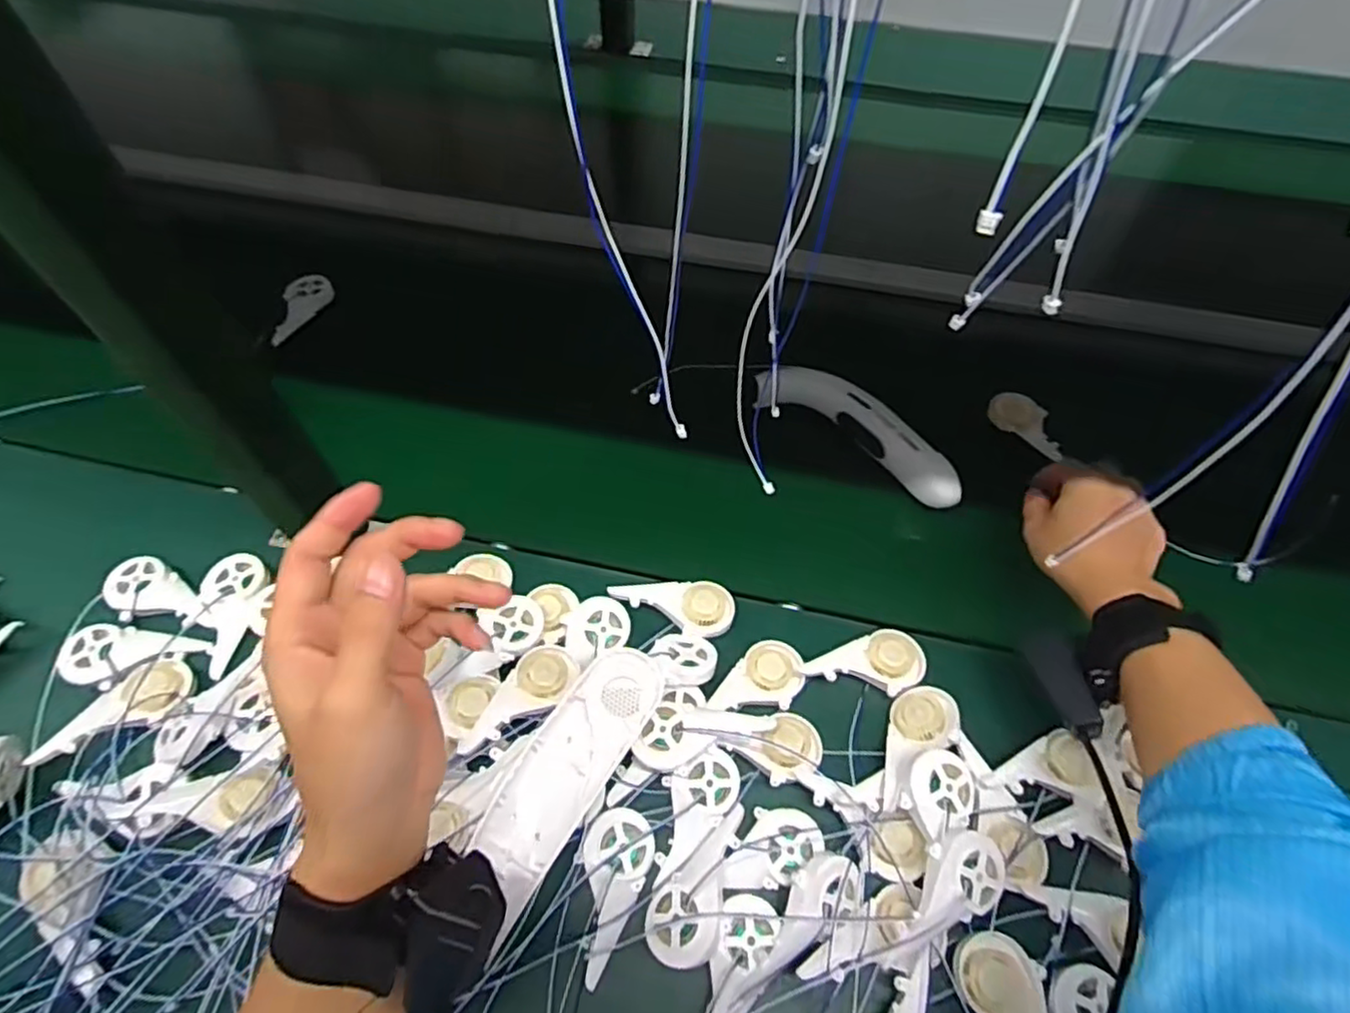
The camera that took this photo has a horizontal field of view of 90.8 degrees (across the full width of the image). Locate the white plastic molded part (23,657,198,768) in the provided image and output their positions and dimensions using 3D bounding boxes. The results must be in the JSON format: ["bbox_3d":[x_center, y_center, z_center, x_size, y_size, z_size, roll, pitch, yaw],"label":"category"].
[{"bbox_3d":[-0.378,0.133,0.451,0.088,0.031,0.052,-21,60,-13],"label":"white plastic molded part"}]

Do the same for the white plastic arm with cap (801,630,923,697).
[{"bbox_3d":[0.141,0.119,0.484,0.084,0.015,0.046,-22,61,-14],"label":"white plastic arm with cap"}]

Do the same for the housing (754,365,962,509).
[{"bbox_3d":[0.165,-0.071,0.599,0.208,0.045,0.040,38,65,21],"label":"housing"}]

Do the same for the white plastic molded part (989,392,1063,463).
[{"bbox_3d":[0.332,-0.076,0.621,0.040,0.020,0.084,-19,55,-12],"label":"white plastic molded part"}]

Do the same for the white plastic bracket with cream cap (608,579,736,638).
[{"bbox_3d":[-0.002,0.074,0.508,0.092,0.014,0.041,10,58,6],"label":"white plastic bracket with cream cap"}]

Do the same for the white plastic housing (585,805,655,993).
[{"bbox_3d":[-0.044,0.234,0.407,0.041,0.015,0.092,19,59,11],"label":"white plastic housing"}]

